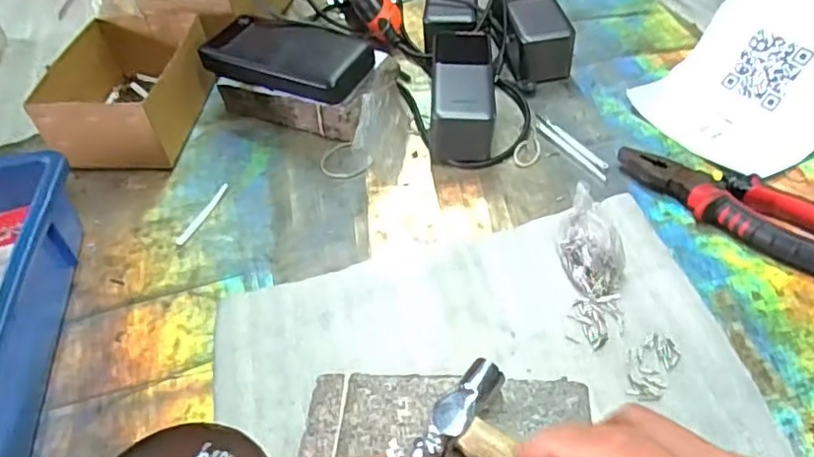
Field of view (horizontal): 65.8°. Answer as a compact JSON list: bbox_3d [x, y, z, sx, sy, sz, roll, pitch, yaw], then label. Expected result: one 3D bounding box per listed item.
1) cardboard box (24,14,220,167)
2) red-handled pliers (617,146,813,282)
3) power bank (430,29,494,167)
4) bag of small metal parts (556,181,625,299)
[{"bbox_3d":[-0.263,-0.132,0.600,0.119,0.069,0.167,3,47,7],"label":"cardboard box"},{"bbox_3d":[0.263,-0.012,0.475,0.211,0.023,0.056,31,56,29],"label":"red-handled pliers"},{"bbox_3d":[0.049,-0.120,0.568,0.053,0.057,0.136,0,47,4],"label":"power bank"},{"bbox_3d":[0.134,0.008,0.459,0.040,0.034,0.077,-5,47,0],"label":"bag of small metal parts"}]

